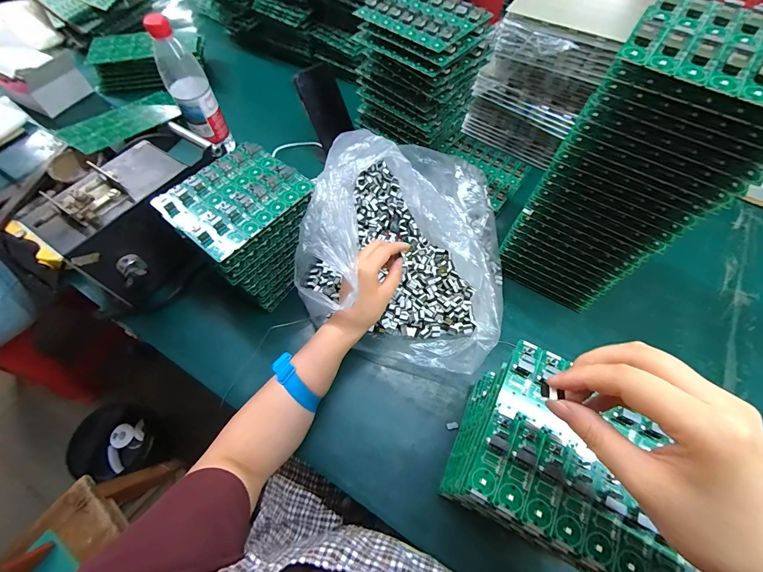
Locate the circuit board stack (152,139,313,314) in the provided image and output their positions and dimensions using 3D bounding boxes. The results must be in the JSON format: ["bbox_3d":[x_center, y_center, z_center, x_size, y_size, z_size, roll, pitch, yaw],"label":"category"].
[{"bbox_3d":[-0.179,-0.082,0.479,0.139,0.137,0.148,39,68,19],"label":"circuit board stack"}]

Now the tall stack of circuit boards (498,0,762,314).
[{"bbox_3d":[0.271,-0.112,0.395,0.151,0.319,0.108,28,65,15],"label":"tall stack of circuit boards"}]

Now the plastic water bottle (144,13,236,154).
[{"bbox_3d":[-0.325,-0.334,0.576,0.062,0.212,0.062,-29,65,-15],"label":"plastic water bottle"}]

